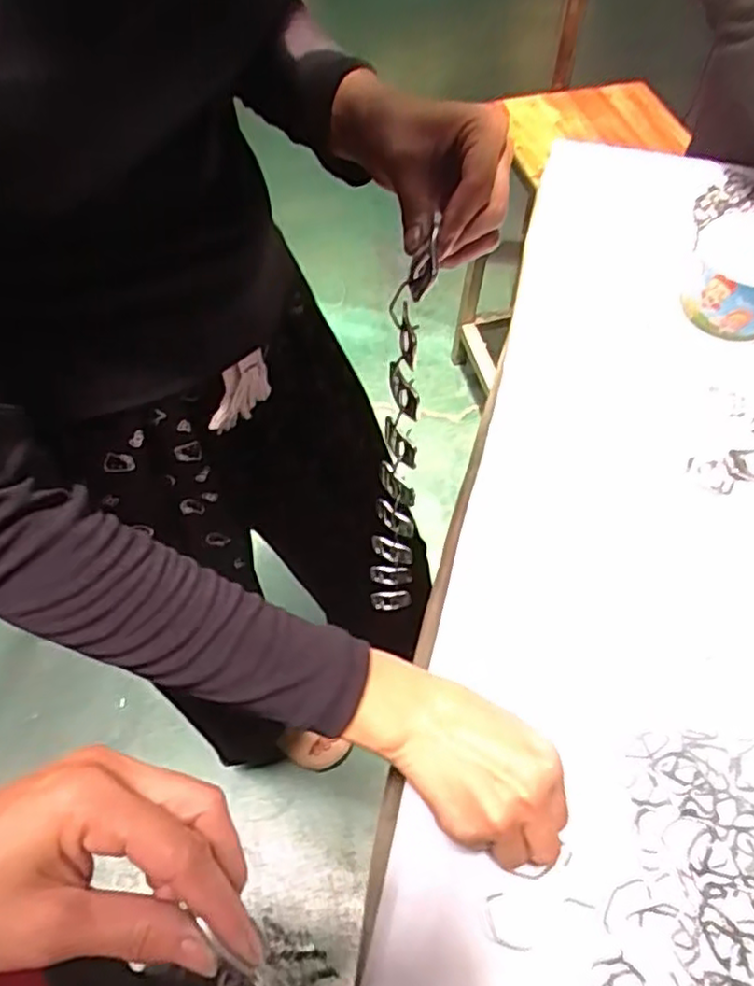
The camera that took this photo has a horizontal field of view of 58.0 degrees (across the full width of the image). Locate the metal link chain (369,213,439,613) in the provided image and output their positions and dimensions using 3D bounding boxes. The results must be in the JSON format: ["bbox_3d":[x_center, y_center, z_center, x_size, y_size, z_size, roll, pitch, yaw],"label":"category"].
[{"bbox_3d":[0.013,-0.002,0.517,0.038,0.417,0.025,0,56,1],"label":"metal link chain"}]

